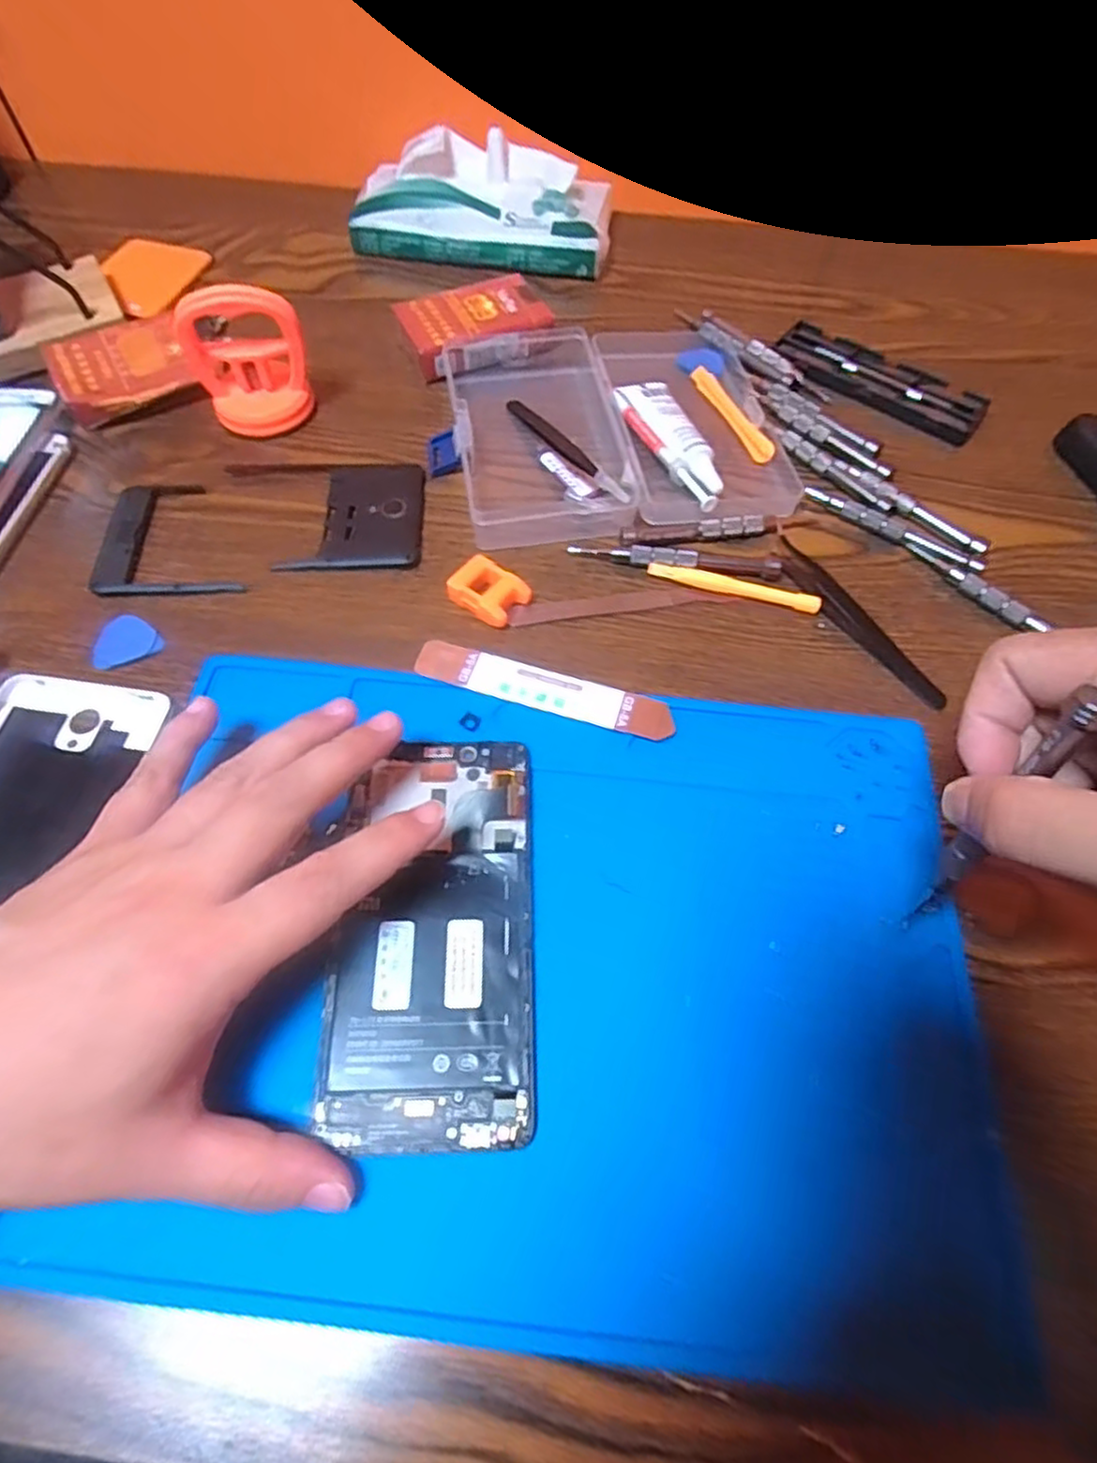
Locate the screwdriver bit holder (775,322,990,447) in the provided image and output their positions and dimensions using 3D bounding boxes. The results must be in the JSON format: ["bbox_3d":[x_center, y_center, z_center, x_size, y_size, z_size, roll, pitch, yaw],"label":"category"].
[{"bbox_3d":[0.198,-0.210,0.423,0.124,0.009,0.050,33,65,16],"label":"screwdriver bit holder"}]

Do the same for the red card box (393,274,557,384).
[{"bbox_3d":[-0.045,-0.247,0.432,0.087,0.026,0.052,-22,63,-14],"label":"red card box"}]

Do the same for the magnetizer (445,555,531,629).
[{"bbox_3d":[-0.029,-0.067,0.336,0.034,0.012,0.028,35,65,17],"label":"magnetizer"}]

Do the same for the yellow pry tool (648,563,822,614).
[{"bbox_3d":[0.091,-0.072,0.345,0.083,0.006,0.010,14,61,6],"label":"yellow pry tool"}]

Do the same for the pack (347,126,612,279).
[{"bbox_3d":[-0.045,-0.360,0.481,0.174,0.050,0.078,9,60,3],"label":"pack"}]

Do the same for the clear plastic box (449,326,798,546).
[{"bbox_3d":[0.037,-0.176,0.393,0.174,0.022,0.162,-7,61,-6],"label":"clear plastic box"}]

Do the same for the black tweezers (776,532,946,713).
[{"bbox_3d":[0.147,-0.052,0.333,0.012,0.012,0.104,-32,66,-18],"label":"black tweezers"}]

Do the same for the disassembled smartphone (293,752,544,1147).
[{"bbox_3d":[-0.044,0.070,0.259,0.076,0.006,0.146,-1,60,-2],"label":"disassembled smartphone"}]

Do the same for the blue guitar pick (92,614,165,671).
[{"bbox_3d":[-0.197,-0.043,0.325,0.030,0.005,0.025,-22,63,-14],"label":"blue guitar pick"}]

